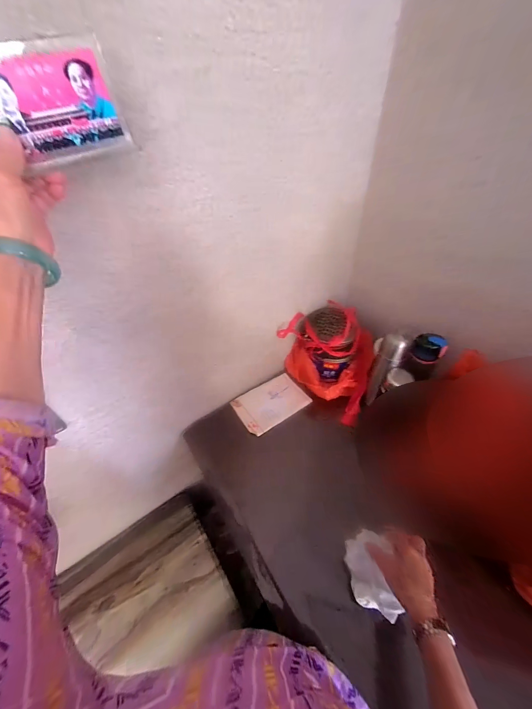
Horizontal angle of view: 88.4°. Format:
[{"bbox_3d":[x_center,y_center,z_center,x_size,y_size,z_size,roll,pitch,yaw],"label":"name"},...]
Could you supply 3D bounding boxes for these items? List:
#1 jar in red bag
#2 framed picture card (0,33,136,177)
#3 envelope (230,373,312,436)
[{"bbox_3d":[0.182,-0.001,0.757,0.181,0.178,0.229,-34,52,-27],"label":"jar in red bag"},{"bbox_3d":[-0.193,-0.224,0.248,0.115,0.080,0.007,-25,49,-20],"label":"framed picture card"},{"bbox_3d":[0.013,0.132,0.758,0.189,0.009,0.133,-27,49,-22],"label":"envelope"}]

